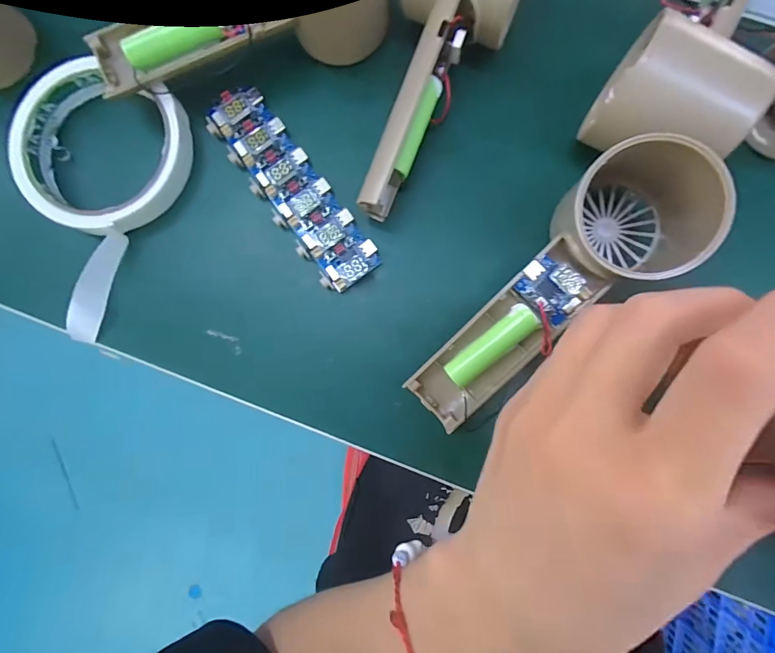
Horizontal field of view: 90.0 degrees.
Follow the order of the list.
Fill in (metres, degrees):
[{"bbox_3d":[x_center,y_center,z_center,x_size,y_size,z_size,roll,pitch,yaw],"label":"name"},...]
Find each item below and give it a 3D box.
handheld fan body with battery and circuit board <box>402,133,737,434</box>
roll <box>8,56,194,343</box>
[{"bbox_3d":[0.078,-0.017,0.184,0.163,0.066,0.056,-41,87,-1],"label":"handheld fan body with battery and circuit board"},{"bbox_3d":[-0.171,-0.076,0.218,0.099,0.028,0.137,29,88,3],"label":"roll"}]

